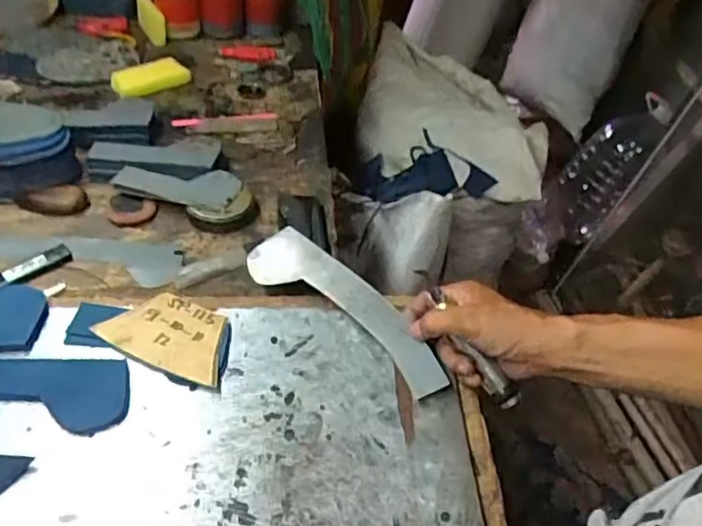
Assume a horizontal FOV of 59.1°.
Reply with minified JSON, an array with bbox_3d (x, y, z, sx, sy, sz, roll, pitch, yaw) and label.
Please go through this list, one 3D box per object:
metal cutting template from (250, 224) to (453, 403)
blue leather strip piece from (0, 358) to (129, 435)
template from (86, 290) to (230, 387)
[{"bbox_3d":[-0.004,0.037,0.579,0.230,0.011,0.059,33,80,26],"label":"metal cutting template"},{"bbox_3d":[-0.300,0.102,0.504,0.229,0.008,0.065,3,46,-4],"label":"blue leather strip piece"},{"bbox_3d":[-0.166,0.063,0.560,0.117,0.005,0.072,16,50,8],"label":"template"}]

